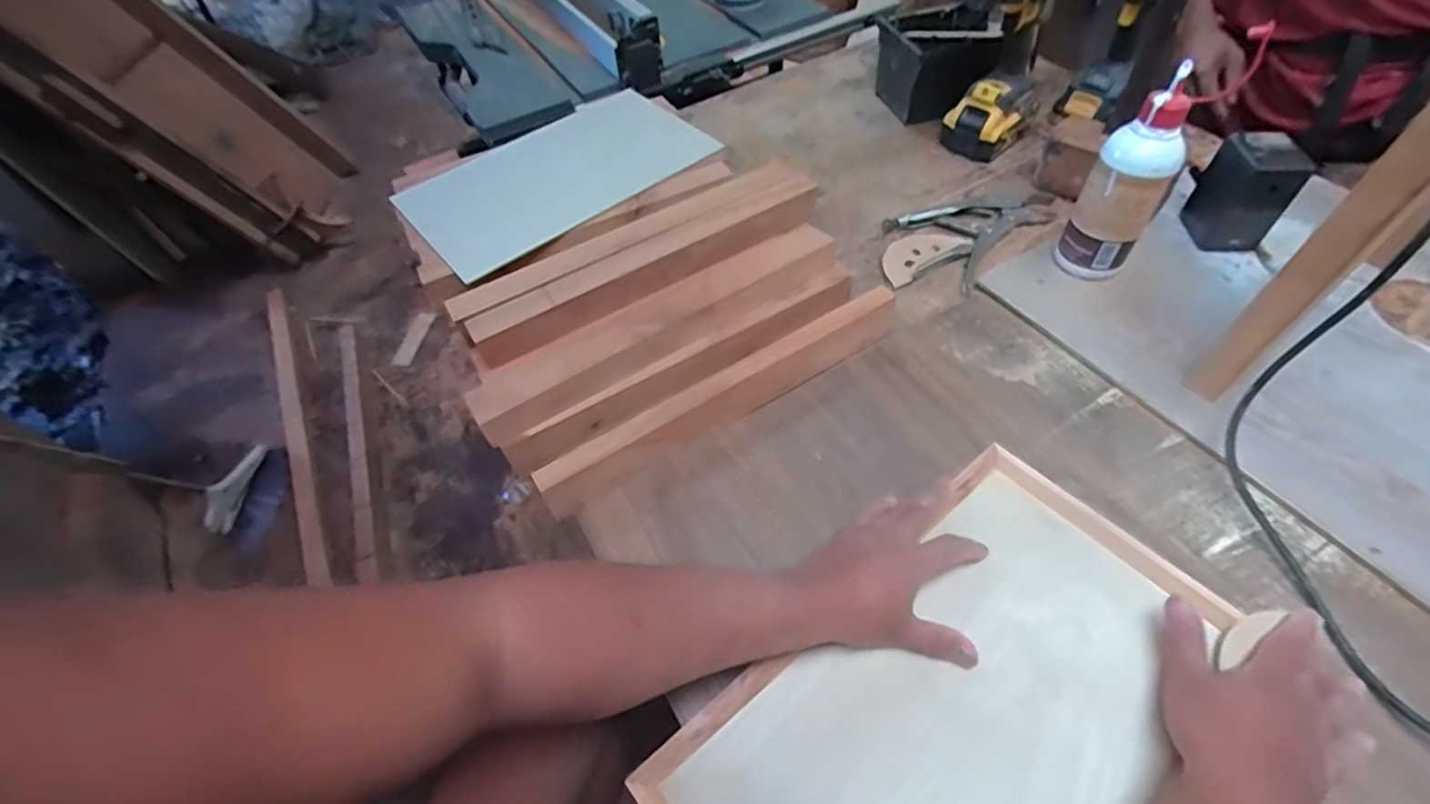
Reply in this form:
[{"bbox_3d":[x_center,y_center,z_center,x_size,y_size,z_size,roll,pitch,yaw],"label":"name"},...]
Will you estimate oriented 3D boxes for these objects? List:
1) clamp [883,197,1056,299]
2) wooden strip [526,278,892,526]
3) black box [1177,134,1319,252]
[{"bbox_3d":[0.312,-0.223,0.771,0.215,0.015,0.142,-38,59,-21],"label":"clamp"},{"bbox_3d":[0.016,-0.009,0.597,0.392,0.043,0.035,-30,56,-16],"label":"wooden strip"},{"bbox_3d":[0.583,-0.231,0.685,0.063,0.103,0.073,-1,53,5],"label":"black box"}]

